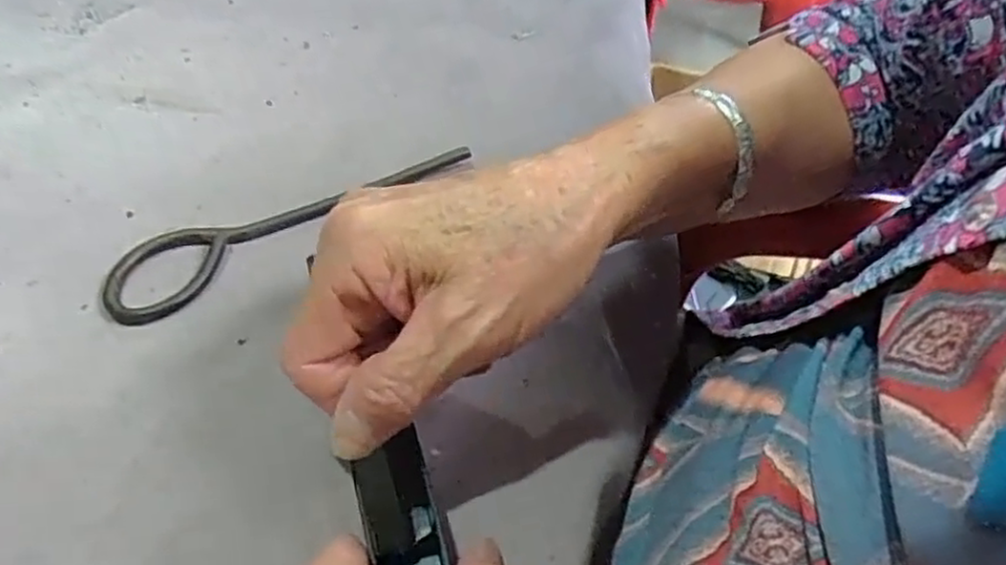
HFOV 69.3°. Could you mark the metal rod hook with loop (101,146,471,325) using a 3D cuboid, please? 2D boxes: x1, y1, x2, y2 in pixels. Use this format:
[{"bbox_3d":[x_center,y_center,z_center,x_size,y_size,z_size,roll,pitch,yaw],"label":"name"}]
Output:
[{"bbox_3d":[-0.099,-0.034,0.342,0.175,0.009,0.041,-31,59,-26],"label":"metal rod hook with loop"}]

